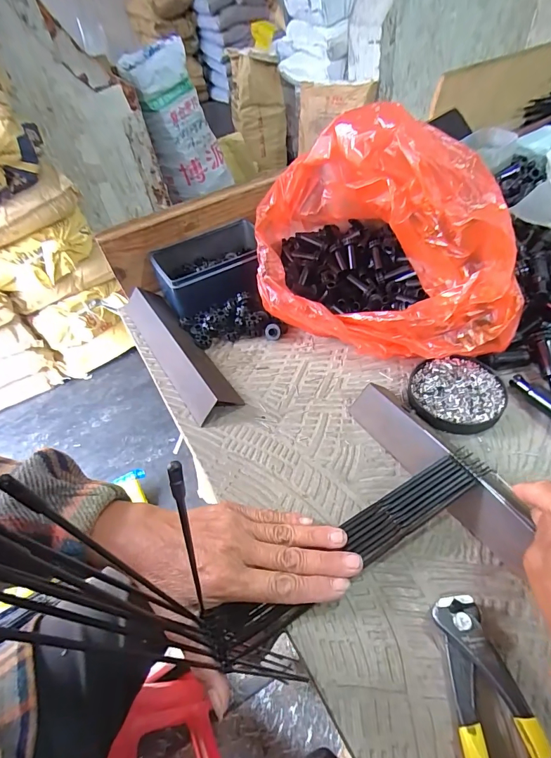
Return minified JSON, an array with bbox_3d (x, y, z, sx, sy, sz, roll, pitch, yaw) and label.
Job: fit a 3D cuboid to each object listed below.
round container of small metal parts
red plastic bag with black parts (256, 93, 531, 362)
[{"bbox_3d":[0.168,0.013,0.366,0.081,0.014,0.077,-5,47,5],"label":"round container of small metal parts"},{"bbox_3d":[0.103,-0.139,0.397,0.281,0.187,0.156,21,54,26],"label":"red plastic bag with black parts"}]

